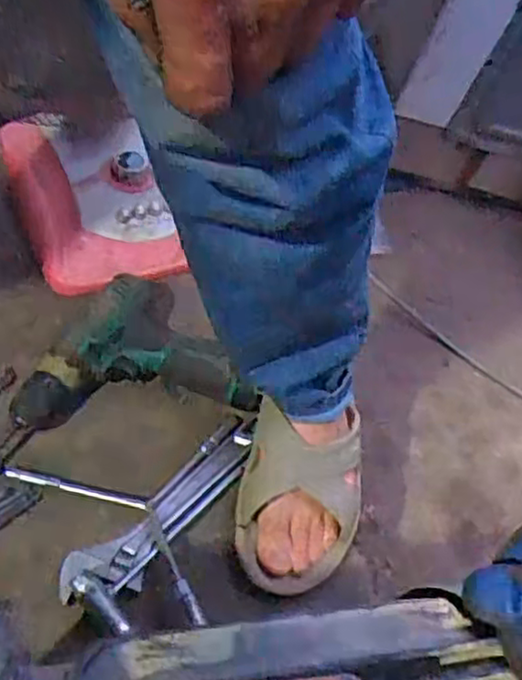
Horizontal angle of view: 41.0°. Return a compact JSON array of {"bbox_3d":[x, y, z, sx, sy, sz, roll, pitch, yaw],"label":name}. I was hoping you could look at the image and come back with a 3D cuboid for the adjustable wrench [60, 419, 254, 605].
[{"bbox_3d":[-0.078,0.149,0.620,0.052,0.020,0.225,41,58,18],"label":"adjustable wrench"}]

